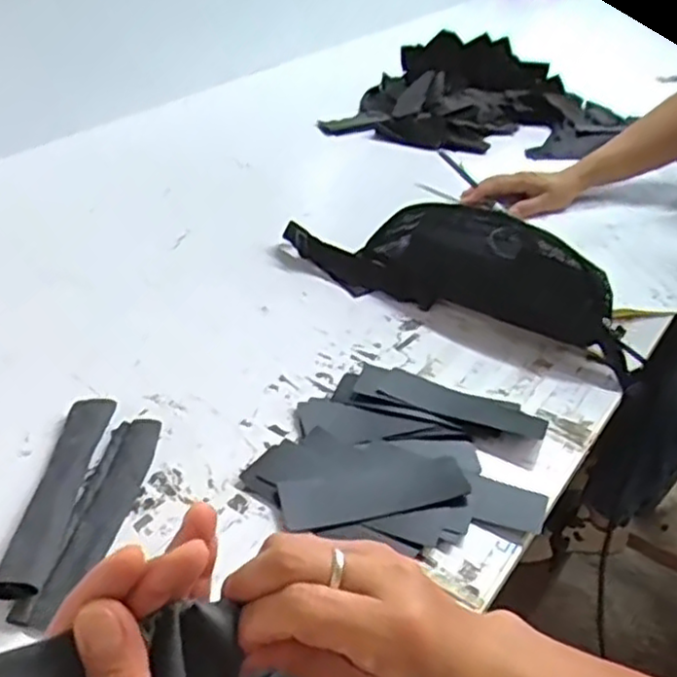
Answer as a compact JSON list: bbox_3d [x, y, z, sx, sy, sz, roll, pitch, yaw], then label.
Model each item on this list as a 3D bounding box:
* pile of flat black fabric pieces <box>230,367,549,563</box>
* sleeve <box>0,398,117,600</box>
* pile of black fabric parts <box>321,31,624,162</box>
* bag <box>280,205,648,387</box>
[{"bbox_3d":[0.054,0.091,0.598,0.222,0.014,0.190,9,38,6],"label":"pile of flat black fabric pieces"},{"bbox_3d":[-0.206,0.110,0.529,0.034,0.023,0.182,3,38,-2],"label":"sleeve"},{"bbox_3d":[0.209,-0.402,1.149,0.406,0.081,0.346,3,38,-2],"label":"pile of black fabric parts"},{"bbox_3d":[0.129,-0.078,0.754,0.387,0.087,0.096,22,41,21],"label":"bag"}]

